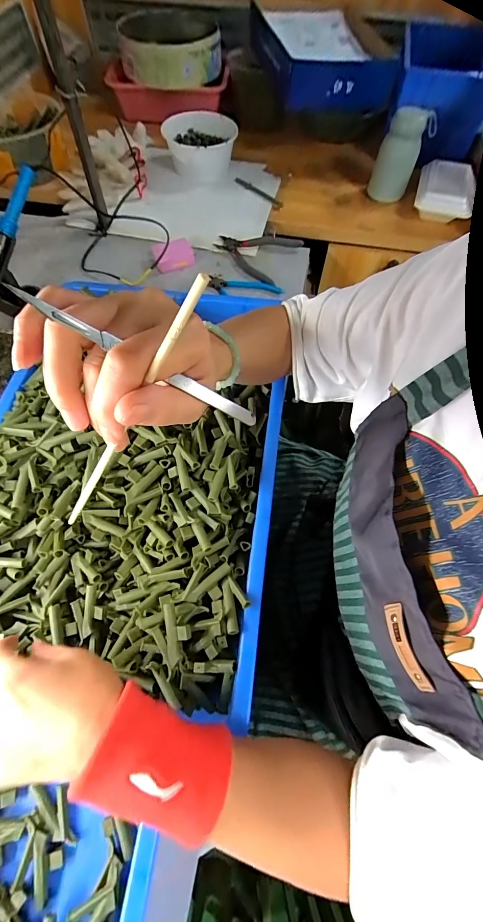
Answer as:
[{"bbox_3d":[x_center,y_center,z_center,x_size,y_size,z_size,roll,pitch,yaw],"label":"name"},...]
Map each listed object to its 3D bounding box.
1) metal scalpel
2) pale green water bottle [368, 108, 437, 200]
[{"bbox_3d":[-0.044,-0.049,0.181,0.141,0.006,0.006,23,58,-38],"label":"metal scalpel"},{"bbox_3d":[0.332,-0.640,0.707,0.088,0.148,0.066,18,40,-1],"label":"pale green water bottle"}]

